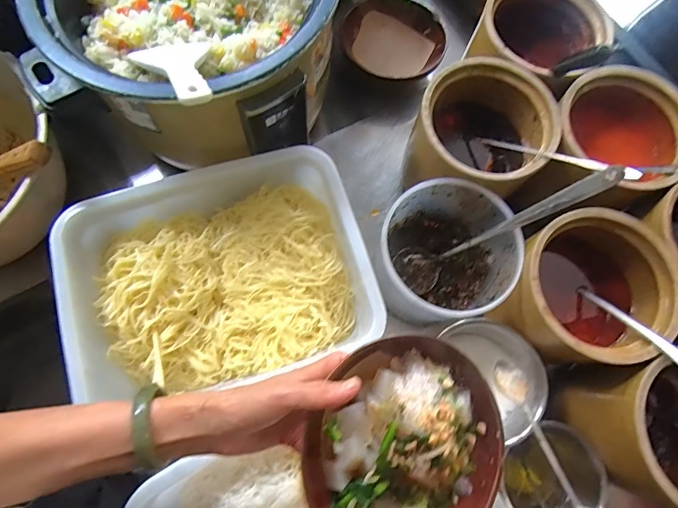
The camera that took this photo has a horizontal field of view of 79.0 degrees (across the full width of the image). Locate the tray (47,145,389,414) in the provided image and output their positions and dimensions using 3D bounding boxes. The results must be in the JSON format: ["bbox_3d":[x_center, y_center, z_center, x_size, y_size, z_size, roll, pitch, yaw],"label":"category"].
[{"bbox_3d":[-0.141,0.026,0.493,0.343,0.080,0.273,-14,75,-5],"label":"tray"}]

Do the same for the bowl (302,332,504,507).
[{"bbox_3d":[0.057,0.166,0.357,0.174,0.072,0.187,0,88,-15],"label":"bowl"}]

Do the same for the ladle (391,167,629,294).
[{"bbox_3d":[0.177,-0.022,0.467,0.046,0.268,0.057,-4,70,-42],"label":"ladle"}]

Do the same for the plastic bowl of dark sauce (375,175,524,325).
[{"bbox_3d":[0.125,0.004,0.497,0.140,0.116,0.149,0,75,-1],"label":"plastic bowl of dark sauce"}]

